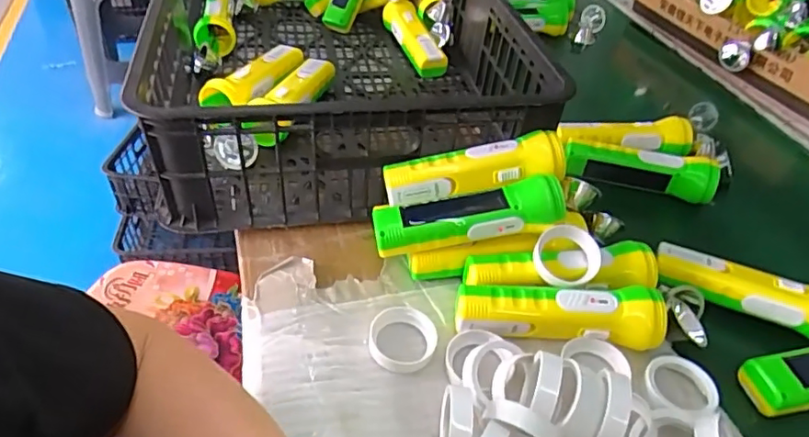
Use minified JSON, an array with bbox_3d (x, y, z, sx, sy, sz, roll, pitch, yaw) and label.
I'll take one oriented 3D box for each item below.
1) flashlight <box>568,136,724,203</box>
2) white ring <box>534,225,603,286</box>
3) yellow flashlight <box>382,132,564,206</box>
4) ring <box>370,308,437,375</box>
[{"bbox_3d":[0.253,-0.054,0.604,0.150,0.049,0.035,15,47,18],"label":"flashlight"},{"bbox_3d":[0.139,0.032,0.467,0.054,0.018,0.054,5,58,-8],"label":"white ring"},{"bbox_3d":[0.063,-0.043,0.501,0.160,0.049,0.038,-6,44,-3],"label":"yellow flashlight"},{"bbox_3d":[-0.001,0.094,0.446,0.053,0.011,0.054,3,43,-3],"label":"ring"}]

